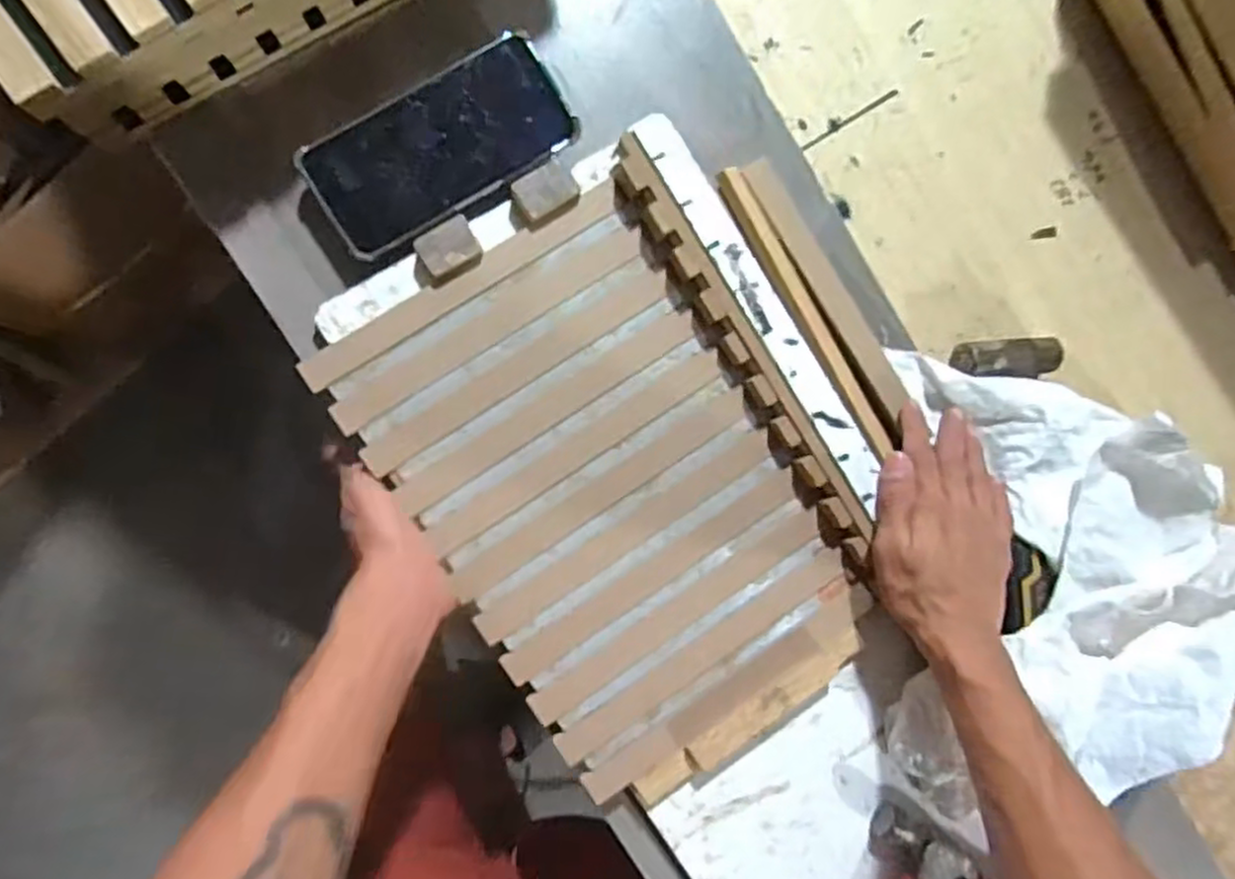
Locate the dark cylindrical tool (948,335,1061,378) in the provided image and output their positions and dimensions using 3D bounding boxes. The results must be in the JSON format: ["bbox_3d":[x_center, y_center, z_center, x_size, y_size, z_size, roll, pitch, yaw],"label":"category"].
[{"bbox_3d":[0.282,-0.059,0.533,0.073,0.035,0.028,-3,91,-8],"label":"dark cylindrical tool"}]

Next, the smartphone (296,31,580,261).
[{"bbox_3d":[-0.111,-0.185,0.456,0.163,0.008,0.078,-32,94,-7],"label":"smartphone"}]

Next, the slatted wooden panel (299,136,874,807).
[{"bbox_3d":[0.009,0.035,0.469,0.245,0.026,0.348,-34,95,-7],"label":"slatted wooden panel"}]

